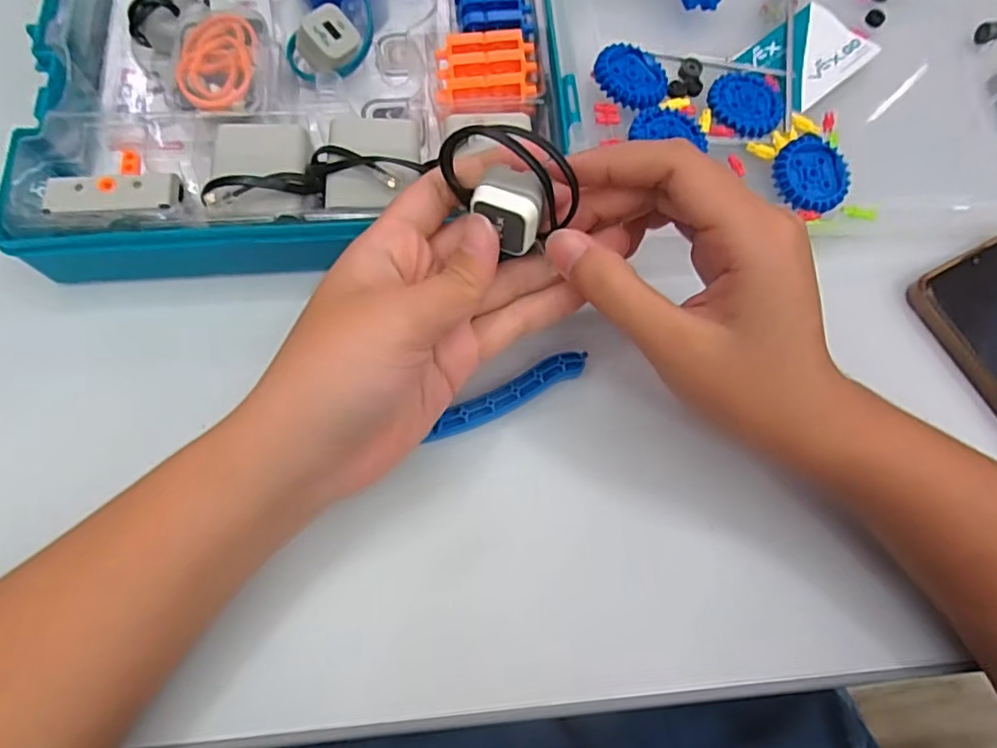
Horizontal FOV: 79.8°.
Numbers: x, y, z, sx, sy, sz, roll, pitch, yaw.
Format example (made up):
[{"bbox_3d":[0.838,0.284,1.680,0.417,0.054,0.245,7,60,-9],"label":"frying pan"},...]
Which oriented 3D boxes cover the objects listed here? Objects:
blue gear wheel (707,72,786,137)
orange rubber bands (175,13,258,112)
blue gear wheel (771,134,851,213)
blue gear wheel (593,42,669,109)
[{"bbox_3d":[0.131,-0.144,0.315,0.040,0.005,0.040,1,70,-2],"label":"blue gear wheel"},{"bbox_3d":[-0.137,-0.156,0.291,0.035,0.005,0.058,-5,70,-4],"label":"orange rubber bands"},{"bbox_3d":[0.159,-0.101,0.301,0.036,0.008,0.038,1,70,-2],"label":"blue gear wheel"},{"bbox_3d":[0.070,-0.155,0.308,0.038,0.009,0.036,1,70,-2],"label":"blue gear wheel"}]

